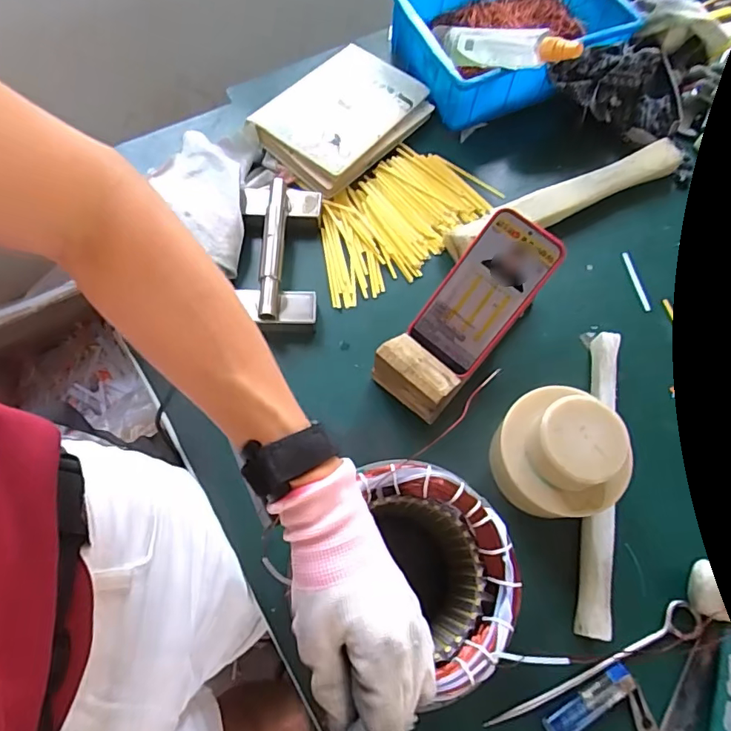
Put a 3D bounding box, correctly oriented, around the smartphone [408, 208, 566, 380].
[{"bbox_3d":[0.119,-0.072,0.522,0.083,0.011,0.158,40,105,13],"label":"smartphone"}]

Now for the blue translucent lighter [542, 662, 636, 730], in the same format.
[{"bbox_3d":[0.192,0.289,0.439,0.085,0.007,0.022,-29,71,-13],"label":"blue translucent lighter"}]

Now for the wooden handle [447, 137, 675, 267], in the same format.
[{"bbox_3d":[0.249,-0.206,0.635,0.336,0.029,0.043,-23,70,-11],"label":"wooden handle"}]

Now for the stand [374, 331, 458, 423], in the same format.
[{"bbox_3d":[0.055,0.010,0.523,0.086,0.059,0.055,40,72,14],"label":"stand"}]

